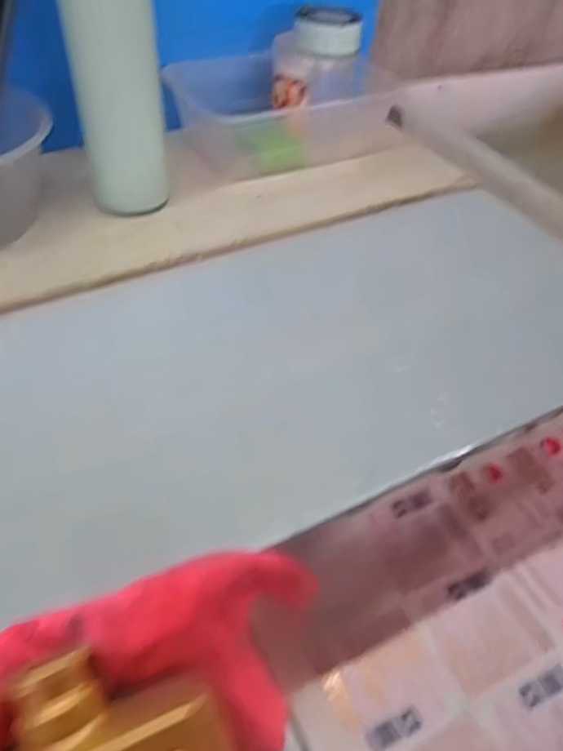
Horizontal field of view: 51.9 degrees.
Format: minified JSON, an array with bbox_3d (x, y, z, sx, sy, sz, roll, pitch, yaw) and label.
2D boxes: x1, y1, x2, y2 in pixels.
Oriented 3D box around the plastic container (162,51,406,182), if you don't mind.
[{"bbox_3d":[0.007,-0.274,0.602,0.226,0.068,0.137,-19,54,-23],"label":"plastic container"}]

